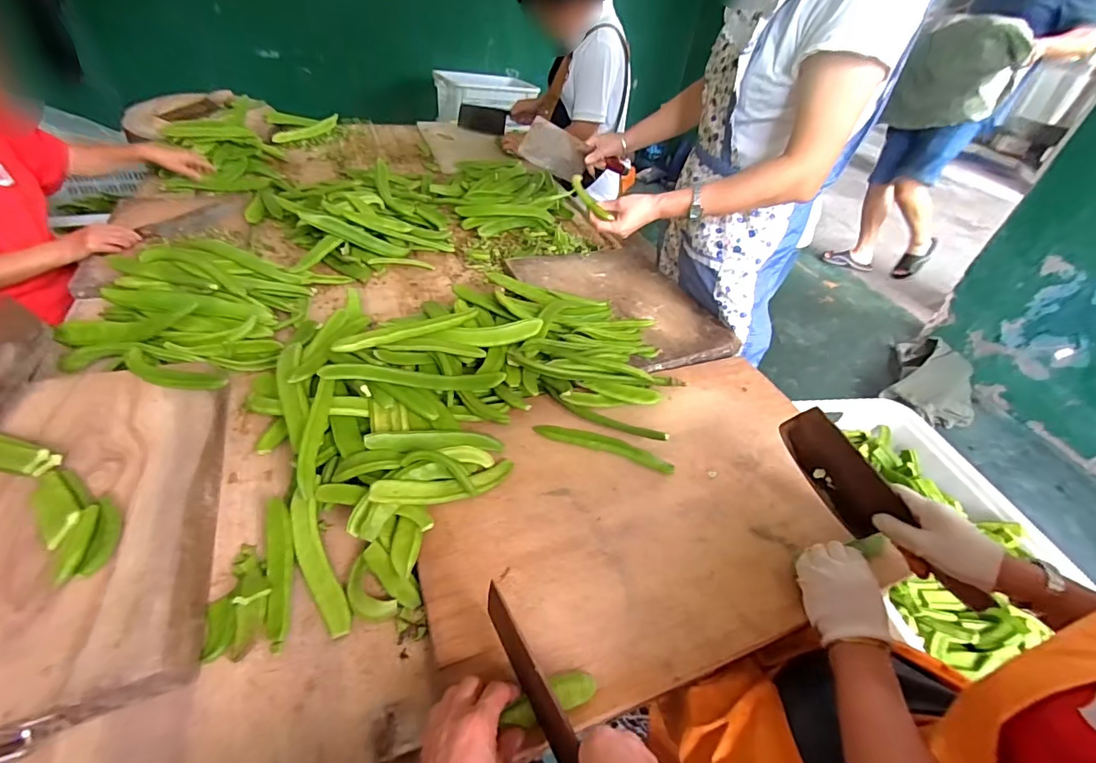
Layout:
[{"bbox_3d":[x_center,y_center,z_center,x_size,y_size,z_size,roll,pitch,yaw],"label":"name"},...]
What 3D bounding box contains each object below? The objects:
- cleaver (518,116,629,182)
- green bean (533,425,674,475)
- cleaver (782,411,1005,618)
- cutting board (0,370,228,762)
[{"bbox_3d":[0.065,-0.512,1.099,0.264,0.094,0.020,8,37,-29],"label":"cleaver"},{"bbox_3d":[0.082,0.092,0.697,0.202,0.007,0.036,16,42,8],"label":"green bean"},{"bbox_3d":[0.396,0.158,0.589,0.024,0.075,0.271,-23,67,-29],"label":"cleaver"},{"bbox_3d":[-0.547,0.156,0.528,0.292,0.046,0.442,-9,45,-20],"label":"cutting board"}]

